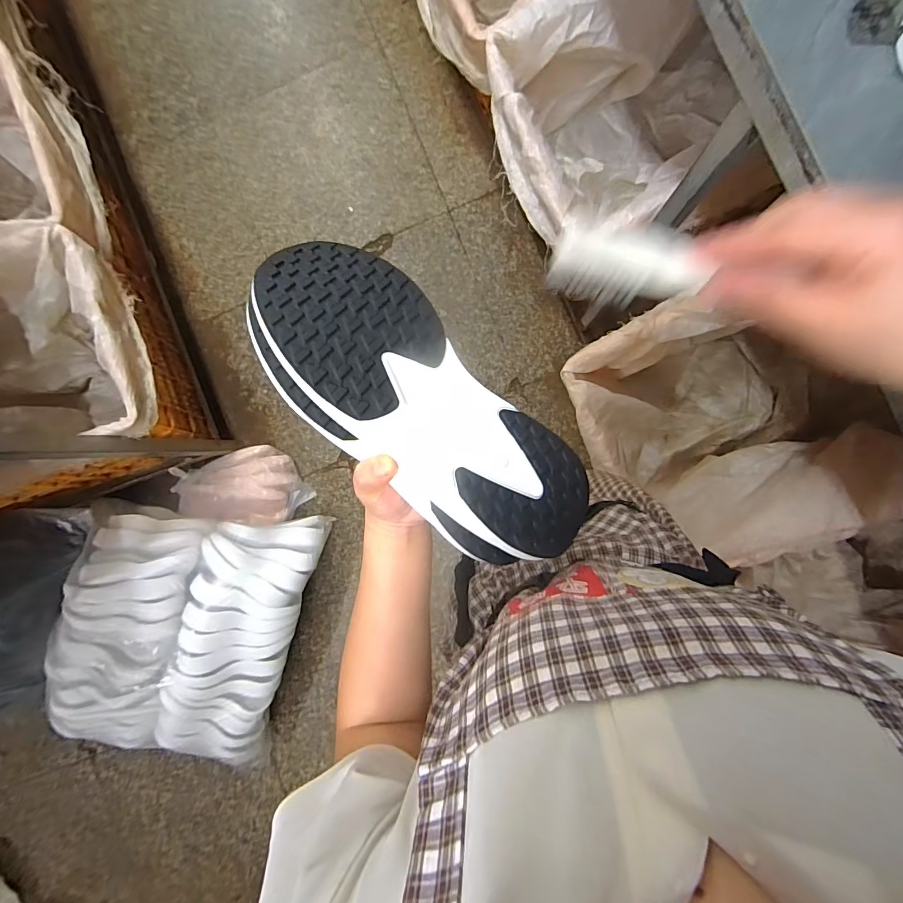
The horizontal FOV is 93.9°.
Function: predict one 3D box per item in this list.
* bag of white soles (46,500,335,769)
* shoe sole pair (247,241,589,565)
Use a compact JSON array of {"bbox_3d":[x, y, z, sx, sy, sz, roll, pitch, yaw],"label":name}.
[{"bbox_3d":[-0.750,0.504,1.153,0.587,0.198,0.742,16,92,4],"label":"bag of white soles"},{"bbox_3d":[-0.024,-0.029,0.298,0.278,0.056,0.111,44,65,-2],"label":"shoe sole pair"}]

